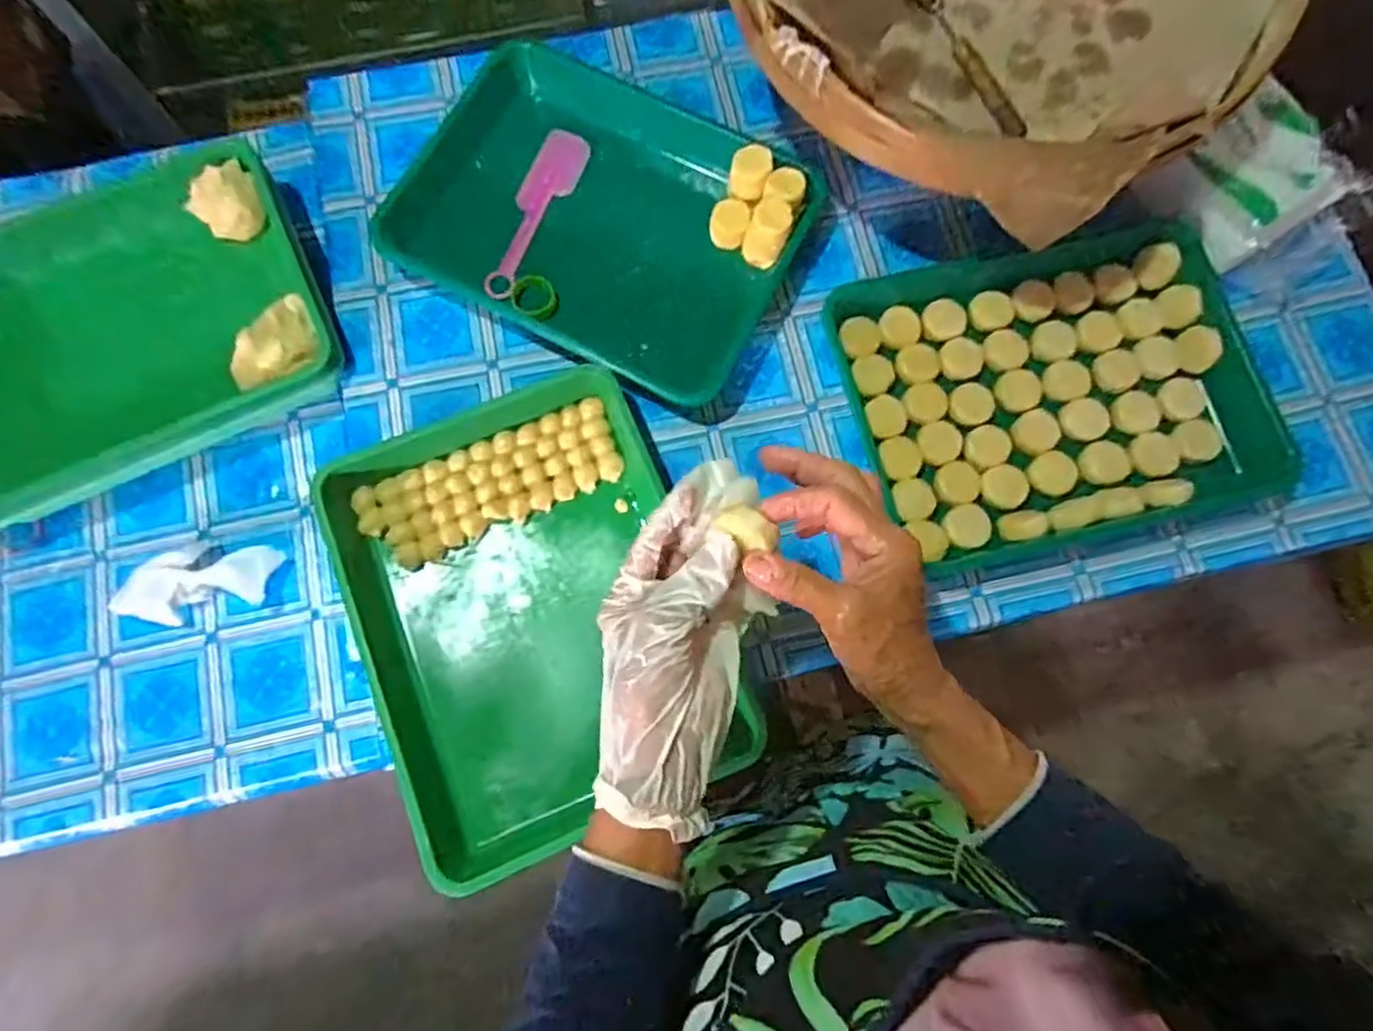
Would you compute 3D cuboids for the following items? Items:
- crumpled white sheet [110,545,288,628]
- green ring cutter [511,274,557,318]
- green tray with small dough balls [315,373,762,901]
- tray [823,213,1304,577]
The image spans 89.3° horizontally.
[{"bbox_3d":[-0.432,0.060,0.618,0.128,0.036,0.057,-15,76,-18],"label":"crumpled white sheet"},{"bbox_3d":[-0.146,-0.207,0.663,0.041,0.009,0.044,0,76,0],"label":"green ring cutter"},{"bbox_3d":[-0.133,0.072,0.586,0.281,0.047,0.373,-25,78,-6],"label":"green tray with small dough balls"},{"bbox_3d":[0.329,-0.110,0.636,0.361,0.040,0.286,-13,77,-3],"label":"tray"}]

